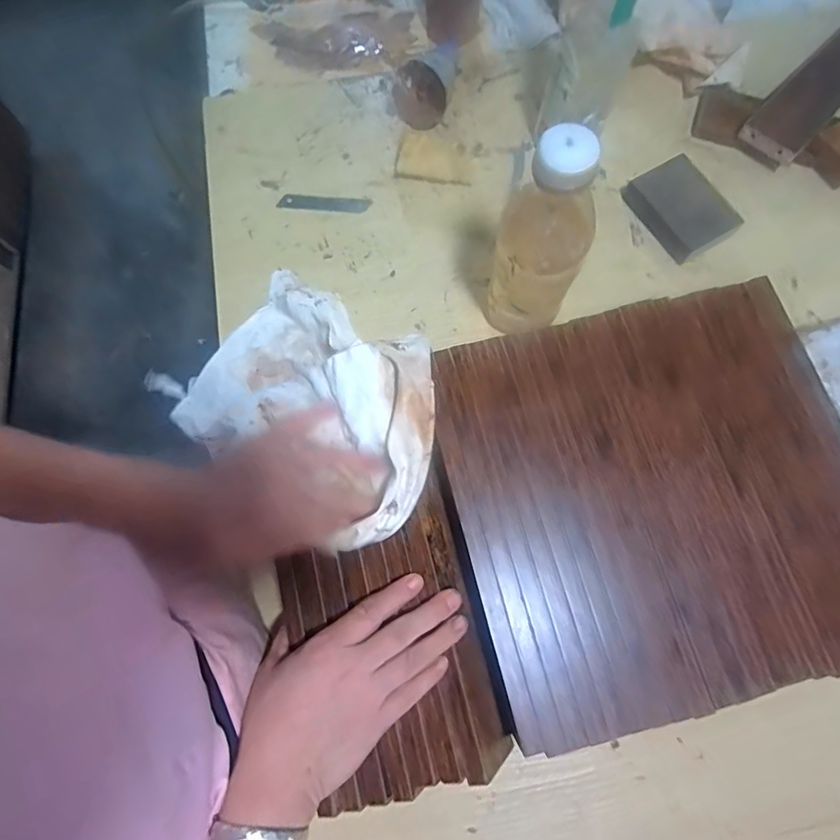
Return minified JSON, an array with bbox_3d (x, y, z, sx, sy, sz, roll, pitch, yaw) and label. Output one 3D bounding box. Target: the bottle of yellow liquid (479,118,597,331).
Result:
[{"bbox_3d":[0.087,-0.122,0.395,0.071,0.210,0.060,4,74,1],"label":"bottle of yellow liquid"}]

